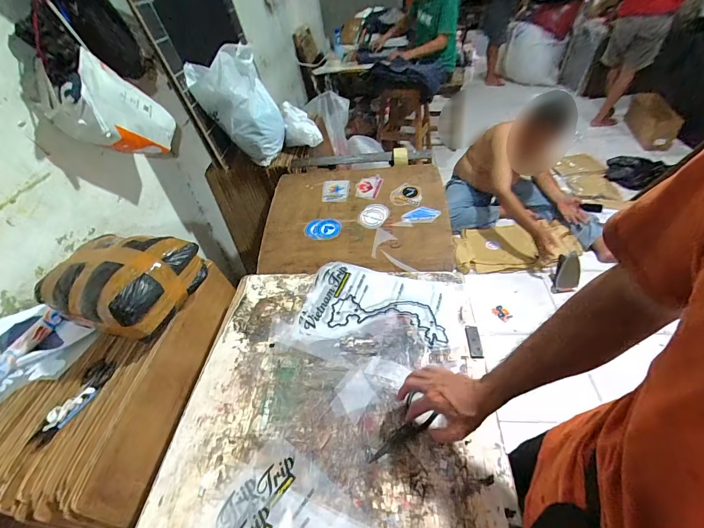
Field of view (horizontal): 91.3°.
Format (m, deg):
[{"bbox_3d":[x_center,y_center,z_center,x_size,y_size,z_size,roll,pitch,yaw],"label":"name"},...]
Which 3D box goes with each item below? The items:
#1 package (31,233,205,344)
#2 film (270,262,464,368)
[{"bbox_3d":[-0.532,0.028,0.798,0.283,0.141,0.234,8,45,18],"label":"package"},{"bbox_3d":[0.044,0.118,0.823,0.413,0.009,0.280,9,47,16],"label":"film"}]

